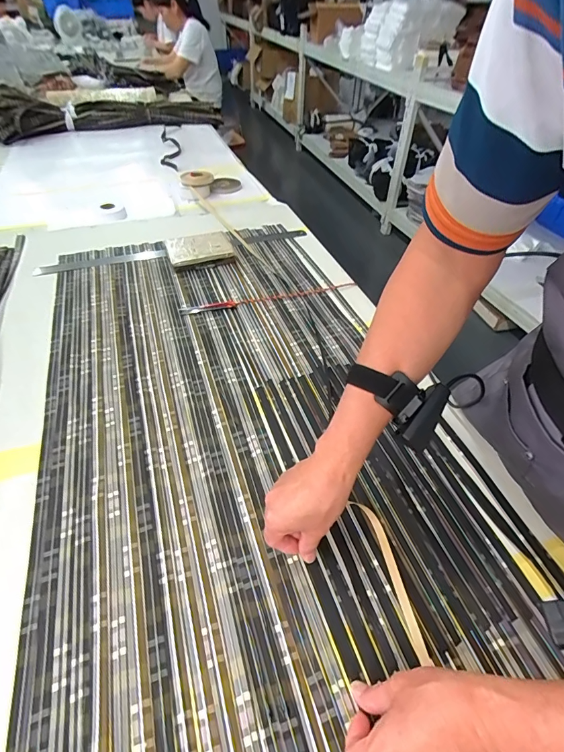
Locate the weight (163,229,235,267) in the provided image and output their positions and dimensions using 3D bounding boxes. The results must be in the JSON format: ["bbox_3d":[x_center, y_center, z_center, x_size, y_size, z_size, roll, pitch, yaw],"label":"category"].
[{"bbox_3d":[-0.186,-0.286,0.889,0.150,0.036,0.114,-22,49,-22],"label":"weight"}]

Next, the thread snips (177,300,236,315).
[{"bbox_3d":[-0.146,-0.135,0.763,0.107,0.006,0.028,-11,46,-13],"label":"thread snips"}]

